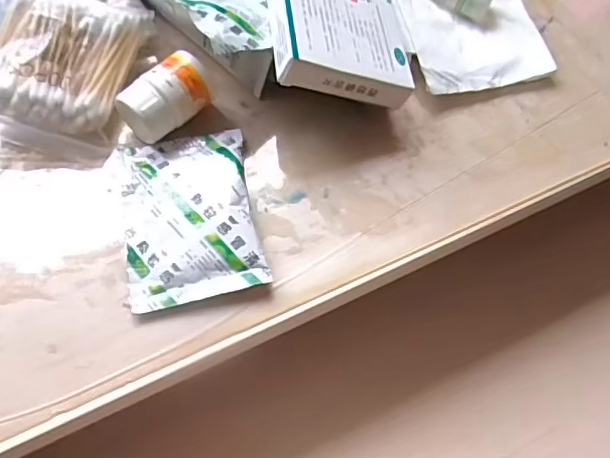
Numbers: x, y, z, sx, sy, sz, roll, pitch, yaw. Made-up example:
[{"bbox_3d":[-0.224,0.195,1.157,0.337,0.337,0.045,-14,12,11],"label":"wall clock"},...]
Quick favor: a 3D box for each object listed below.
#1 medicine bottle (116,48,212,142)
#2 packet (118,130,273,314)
[{"bbox_3d":[-0.076,-0.069,0.315,0.052,0.031,0.028,-39,71,-18],"label":"medicine bottle"},{"bbox_3d":[-0.061,-0.009,0.299,0.066,0.012,0.097,-11,65,-7],"label":"packet"}]

